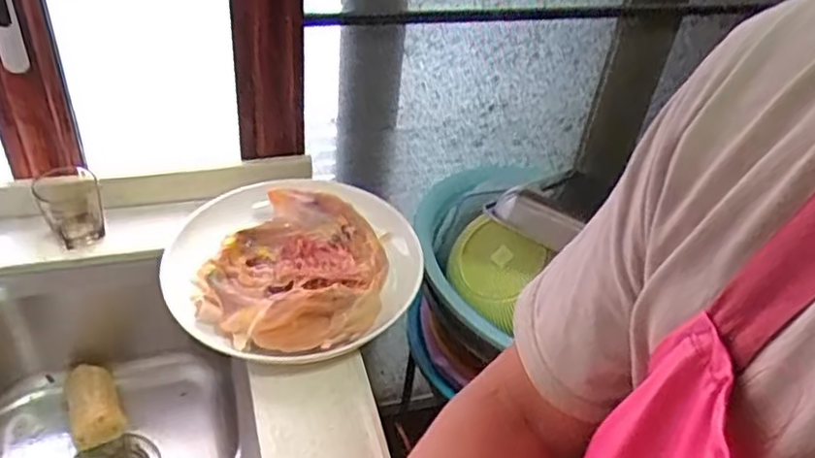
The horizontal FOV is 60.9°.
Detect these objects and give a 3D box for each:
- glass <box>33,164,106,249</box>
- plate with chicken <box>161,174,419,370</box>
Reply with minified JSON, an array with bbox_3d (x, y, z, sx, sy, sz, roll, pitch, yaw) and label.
[{"bbox_3d":[-0.424,-0.030,0.873,0.070,0.077,0.084,-17,46,-26],"label":"glass"},{"bbox_3d":[-0.141,0.035,0.807,0.262,0.084,0.278,4,40,-4],"label":"plate with chicken"}]

